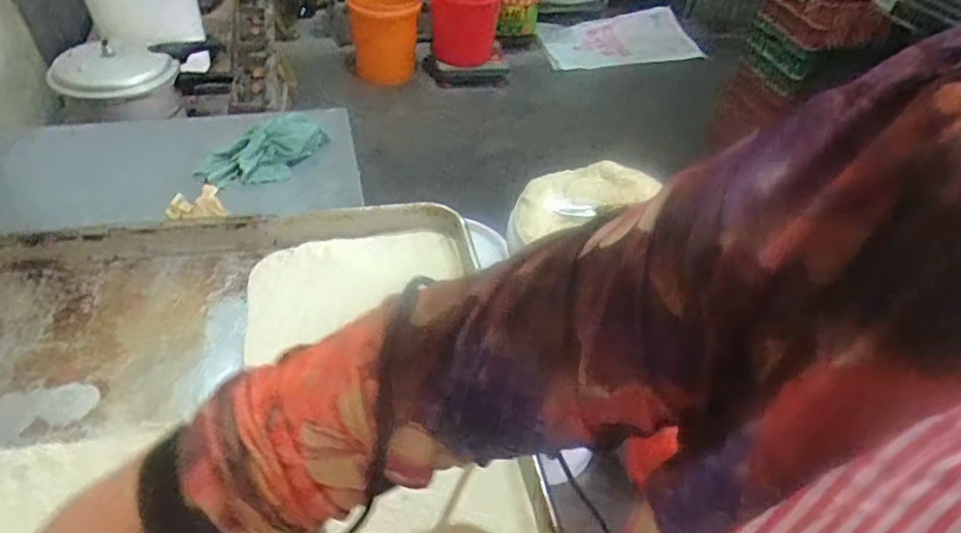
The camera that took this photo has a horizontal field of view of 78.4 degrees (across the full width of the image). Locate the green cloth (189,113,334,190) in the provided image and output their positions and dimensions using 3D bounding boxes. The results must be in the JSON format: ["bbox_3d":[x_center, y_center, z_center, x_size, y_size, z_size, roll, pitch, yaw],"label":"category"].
[{"bbox_3d":[-0.311,-0.171,0.864,0.201,0.046,0.083,-26,53,-28],"label":"green cloth"}]

